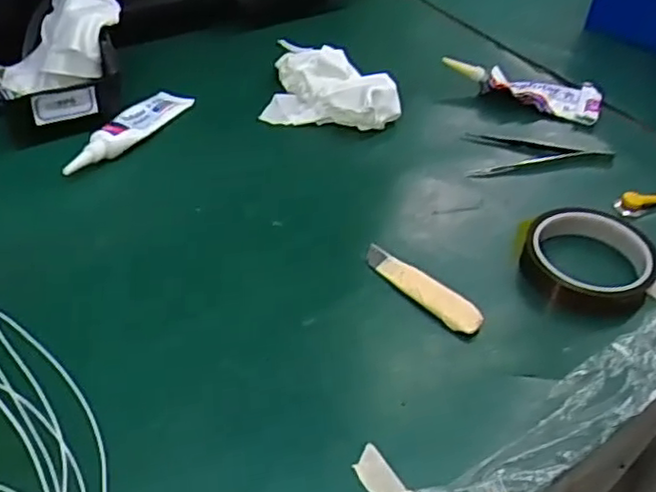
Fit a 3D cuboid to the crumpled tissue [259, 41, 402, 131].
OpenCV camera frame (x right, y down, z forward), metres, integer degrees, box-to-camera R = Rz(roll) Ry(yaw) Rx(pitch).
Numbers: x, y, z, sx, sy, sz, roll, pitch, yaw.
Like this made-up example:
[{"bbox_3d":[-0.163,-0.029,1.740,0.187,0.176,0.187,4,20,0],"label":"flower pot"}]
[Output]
[{"bbox_3d":[0.006,-0.145,0.623,0.121,0.047,0.072,14,44,8],"label":"crumpled tissue"}]

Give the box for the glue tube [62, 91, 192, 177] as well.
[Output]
[{"bbox_3d":[-0.172,-0.102,0.585,0.033,0.015,0.143,25,47,19],"label":"glue tube"}]

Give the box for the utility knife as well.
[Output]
[{"bbox_3d":[0.065,0.028,0.479,0.022,0.009,0.099,-31,55,-32],"label":"utility knife"}]

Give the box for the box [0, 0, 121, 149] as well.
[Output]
[{"bbox_3d":[-0.237,-0.166,0.600,0.116,0.074,0.139,-15,48,-20],"label":"box"}]

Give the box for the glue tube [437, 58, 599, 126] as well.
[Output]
[{"bbox_3d":[0.180,-0.144,0.648,0.145,0.034,0.044,15,46,10],"label":"glue tube"}]

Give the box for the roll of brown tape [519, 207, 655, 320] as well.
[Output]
[{"bbox_3d":[0.185,0.012,0.493,0.088,0.034,0.082,3,44,-3],"label":"roll of brown tape"}]

